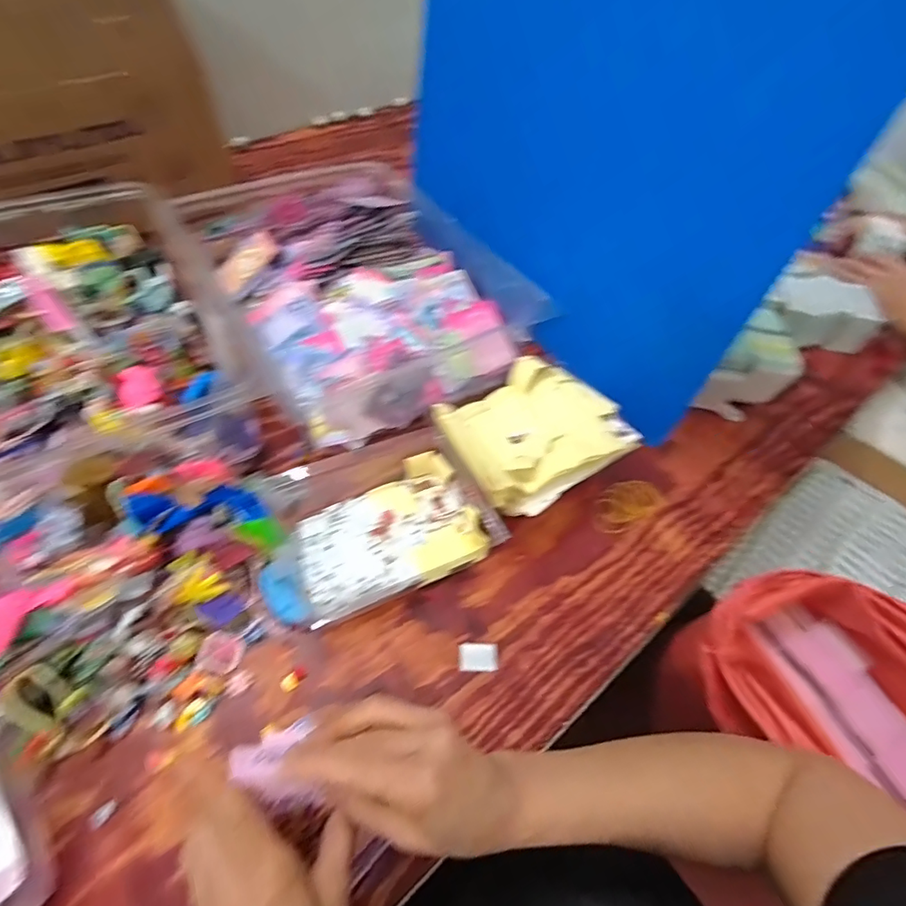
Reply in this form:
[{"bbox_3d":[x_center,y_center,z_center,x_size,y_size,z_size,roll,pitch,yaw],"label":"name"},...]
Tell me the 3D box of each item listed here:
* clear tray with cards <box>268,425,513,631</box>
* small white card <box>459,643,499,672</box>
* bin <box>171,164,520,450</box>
[{"bbox_3d":[-0.079,0.060,0.528,0.206,0.054,0.192,-22,59,-19],"label":"clear tray with cards"},{"bbox_3d":[0.025,0.193,0.475,0.037,0.004,0.026,2,54,-3],"label":"small white card"},{"bbox_3d":[-0.138,-0.225,0.681,0.315,0.109,0.432,-24,59,-20],"label":"bin"}]

